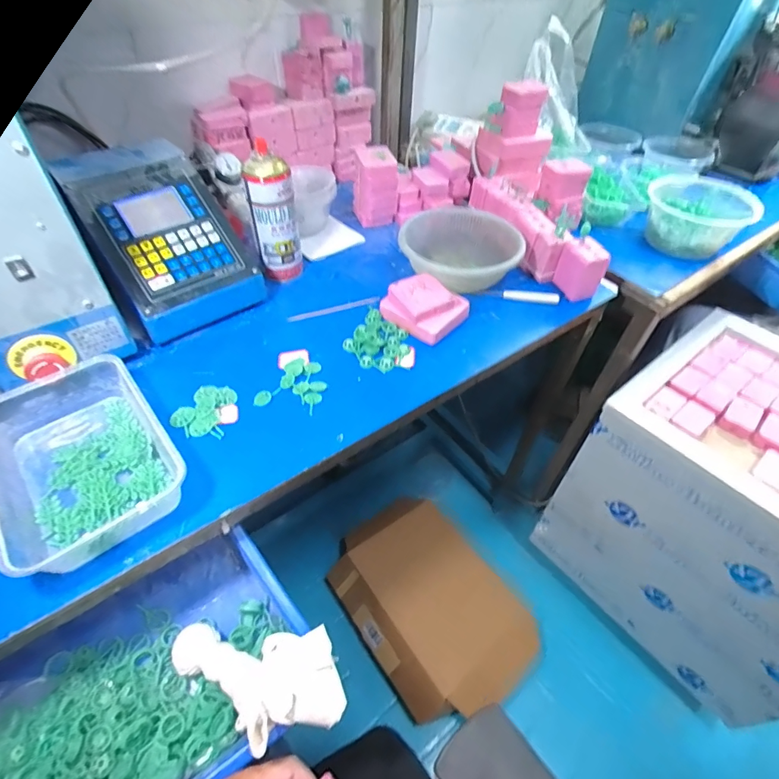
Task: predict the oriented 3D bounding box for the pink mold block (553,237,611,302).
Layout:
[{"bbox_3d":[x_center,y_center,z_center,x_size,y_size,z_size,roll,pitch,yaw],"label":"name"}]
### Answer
[{"bbox_3d":[0.284,-0.178,0.656,0.048,0.068,0.055,-9,49,-9],"label":"pink mold block"}]

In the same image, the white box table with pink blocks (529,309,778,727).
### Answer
[{"bbox_3d":[0.676,0.237,0.887,0.431,0.509,0.490,-31,56,-26],"label":"white box table with pink blocks"}]

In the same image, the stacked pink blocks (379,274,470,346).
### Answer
[{"bbox_3d":[0.047,-0.116,0.614,0.094,0.047,0.084,35,56,26],"label":"stacked pink blocks"}]

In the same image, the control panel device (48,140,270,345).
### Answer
[{"bbox_3d":[-0.298,-0.199,0.592,0.169,0.147,0.194,-30,56,-26],"label":"control panel device"}]

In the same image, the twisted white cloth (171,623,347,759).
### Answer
[{"bbox_3d":[-0.134,0.277,0.430,0.190,0.042,0.096,-2,44,26],"label":"twisted white cloth"}]

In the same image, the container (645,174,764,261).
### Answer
[{"bbox_3d":[0.534,-0.309,0.776,0.164,0.077,0.194,24,52,18],"label":"container"}]

